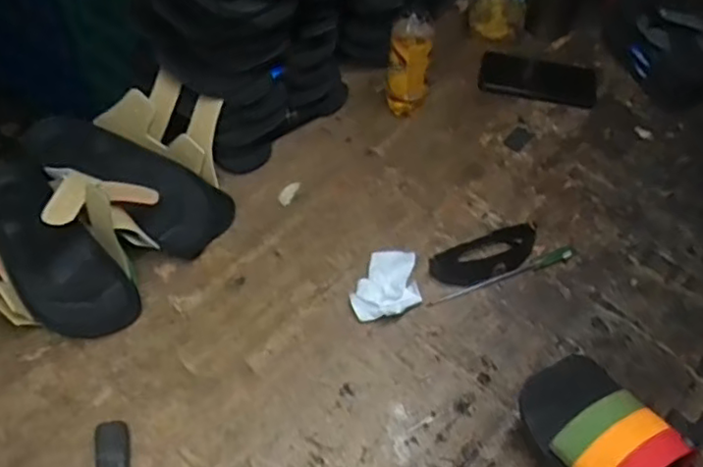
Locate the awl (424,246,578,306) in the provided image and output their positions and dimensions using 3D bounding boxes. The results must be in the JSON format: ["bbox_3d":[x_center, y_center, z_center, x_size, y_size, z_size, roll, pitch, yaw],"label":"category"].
[{"bbox_3d":[0.186,0.052,0.762,0.199,0.014,0.015,-20,58,-16],"label":"awl"}]

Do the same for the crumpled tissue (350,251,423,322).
[{"bbox_3d":[0.039,0.060,0.746,0.079,0.023,0.077,-7,56,-8],"label":"crumpled tissue"}]

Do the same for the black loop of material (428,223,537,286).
[{"bbox_3d":[0.165,0.029,0.774,0.144,0.018,0.050,-20,58,-16],"label":"black loop of material"}]

